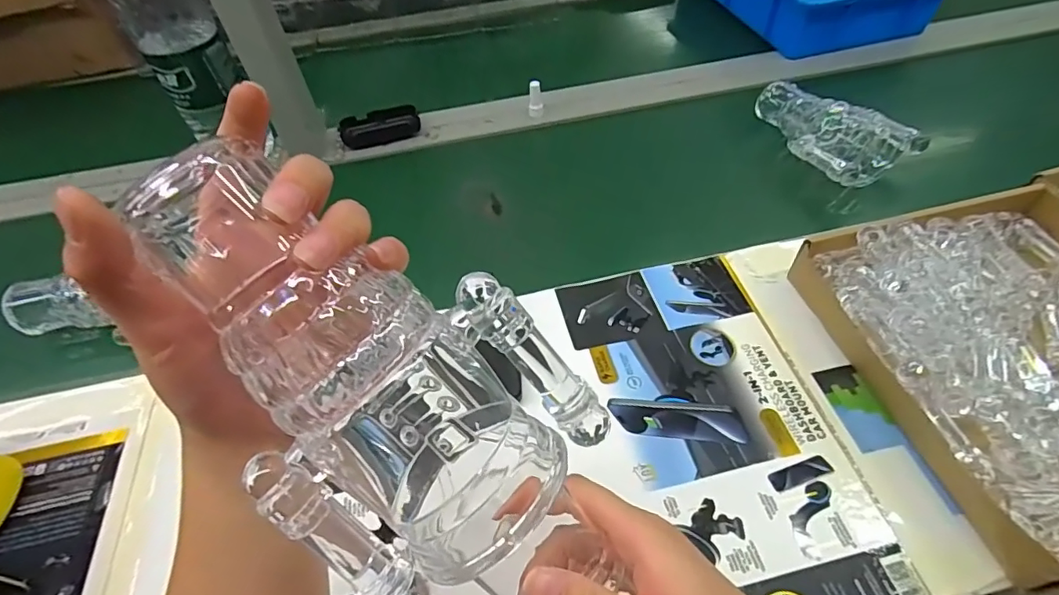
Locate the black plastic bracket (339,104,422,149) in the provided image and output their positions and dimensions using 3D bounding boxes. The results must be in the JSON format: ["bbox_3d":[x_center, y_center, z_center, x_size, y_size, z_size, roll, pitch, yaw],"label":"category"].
[{"bbox_3d":[-0.214,-0.246,0.739,0.108,0.024,0.060,-17,55,-9],"label":"black plastic bracket"}]

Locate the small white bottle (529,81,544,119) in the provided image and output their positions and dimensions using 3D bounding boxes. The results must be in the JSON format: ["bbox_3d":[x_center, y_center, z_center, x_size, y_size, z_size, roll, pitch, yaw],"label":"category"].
[{"bbox_3d":[0.009,-0.284,0.736,0.019,0.049,0.014,-1,54,2],"label":"small white bottle"}]

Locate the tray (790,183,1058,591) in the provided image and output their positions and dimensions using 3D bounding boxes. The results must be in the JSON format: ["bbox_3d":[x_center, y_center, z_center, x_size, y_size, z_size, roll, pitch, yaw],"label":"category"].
[{"bbox_3d":[0.421,0.049,0.431,0.297,0.064,0.304,-12,54,-6],"label":"tray"}]

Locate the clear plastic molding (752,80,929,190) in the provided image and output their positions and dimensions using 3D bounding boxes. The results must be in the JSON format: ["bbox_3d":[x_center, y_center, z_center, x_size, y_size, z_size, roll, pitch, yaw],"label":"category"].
[{"bbox_3d":[0.368,-0.214,0.645,0.111,0.056,0.186,-24,56,-14],"label":"clear plastic molding"}]

